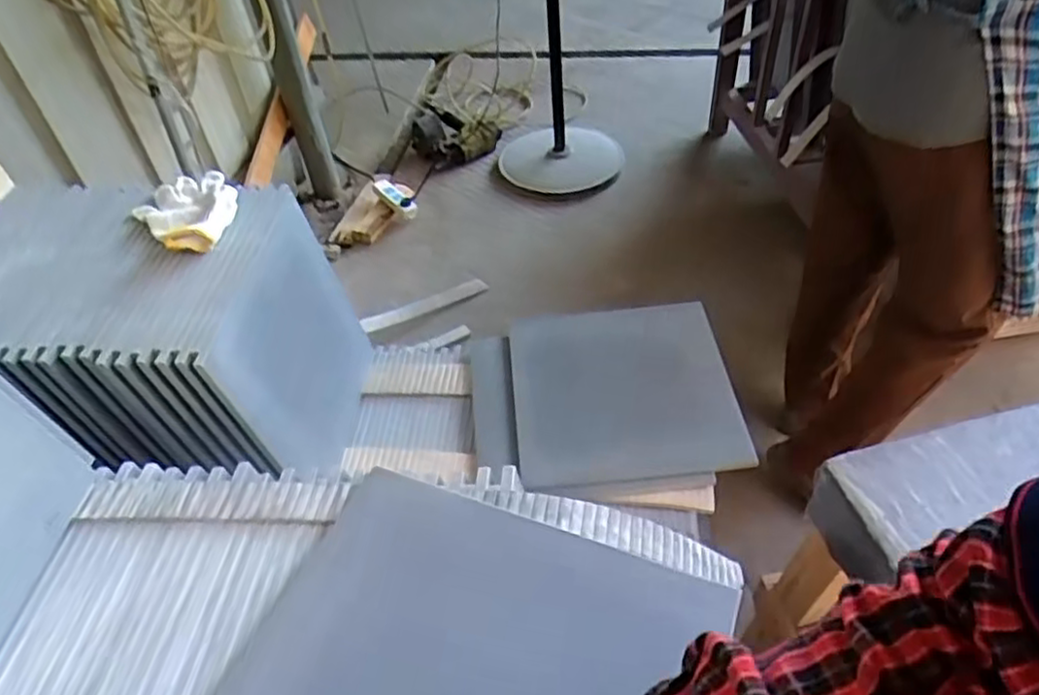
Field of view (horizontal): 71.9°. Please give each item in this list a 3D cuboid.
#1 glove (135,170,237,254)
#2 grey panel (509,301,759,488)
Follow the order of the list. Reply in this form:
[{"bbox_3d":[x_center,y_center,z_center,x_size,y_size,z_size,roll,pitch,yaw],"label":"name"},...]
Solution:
[{"bbox_3d":[-0.410,-0.175,0.890,0.116,0.031,0.190,-29,50,-21],"label":"glove"},{"bbox_3d":[0.139,0.053,0.990,0.287,0.018,0.274,-8,49,3],"label":"grey panel"}]

